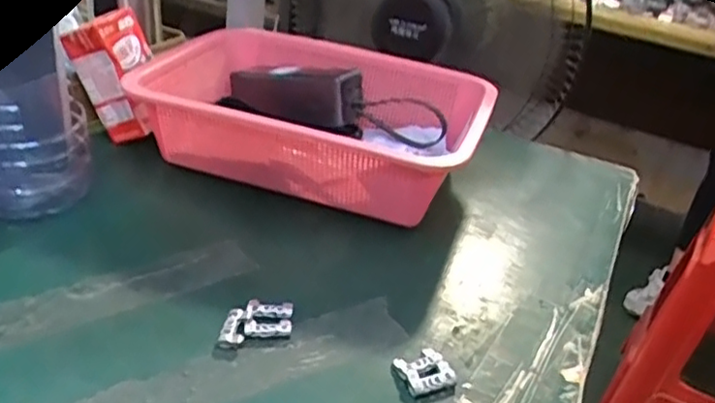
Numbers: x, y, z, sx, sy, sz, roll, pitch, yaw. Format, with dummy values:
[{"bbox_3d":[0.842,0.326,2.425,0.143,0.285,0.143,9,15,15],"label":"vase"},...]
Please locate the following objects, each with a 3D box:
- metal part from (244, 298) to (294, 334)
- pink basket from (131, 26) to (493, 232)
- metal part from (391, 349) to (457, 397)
[{"bbox_3d":[-0.058,0.076,0.427,0.030,0.005,0.032,5,30,-3],"label":"metal part"},{"bbox_3d":[-0.029,-0.074,0.608,0.284,0.091,0.215,15,31,14],"label":"pink basket"},{"bbox_3d":[0.042,0.105,0.400,0.030,0.008,0.030,-10,34,-27],"label":"metal part"}]

